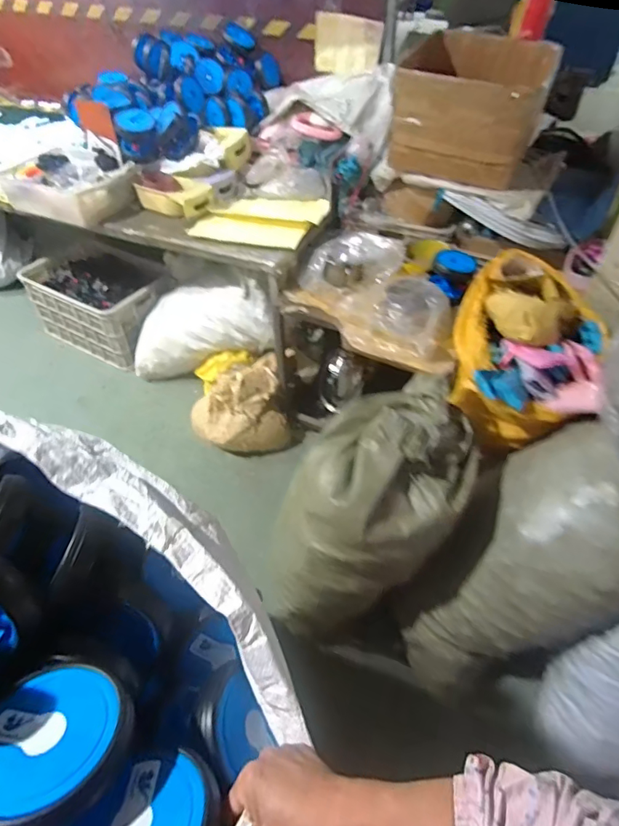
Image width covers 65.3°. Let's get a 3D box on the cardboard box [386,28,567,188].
[{"bbox_3d":[0.493,-0.901,1.453,0.362,0.285,0.496,20,53,18],"label":"cardboard box"}]

